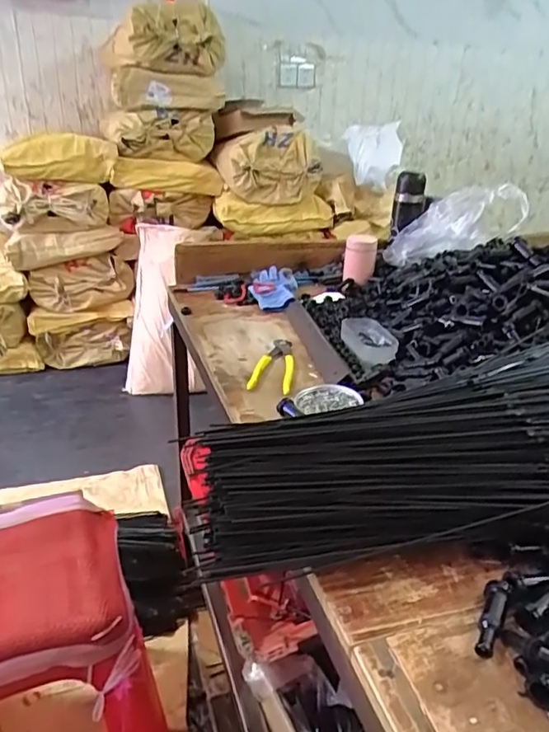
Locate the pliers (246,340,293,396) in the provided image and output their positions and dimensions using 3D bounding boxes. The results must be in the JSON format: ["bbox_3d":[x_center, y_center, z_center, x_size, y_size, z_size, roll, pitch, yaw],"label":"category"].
[{"bbox_3d":[0.004,-0.003,0.874,0.059,0.015,0.160,6,27,8],"label":"pliers"}]

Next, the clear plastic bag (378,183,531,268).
[{"bbox_3d":[0.354,-0.281,1.147,0.288,0.109,0.073,-22,16,30],"label":"clear plastic bag"}]

